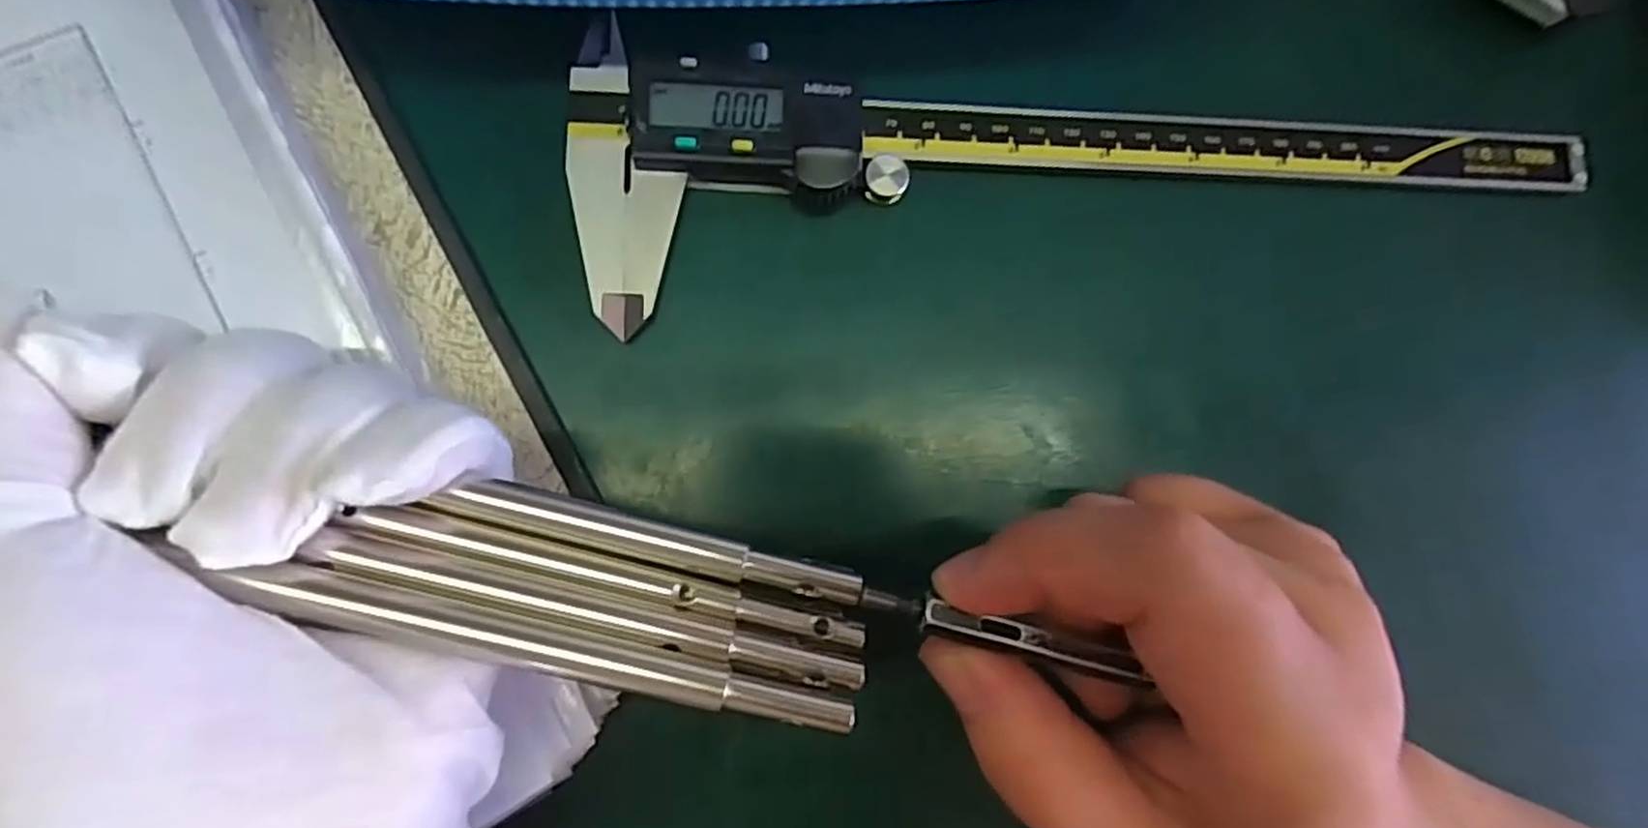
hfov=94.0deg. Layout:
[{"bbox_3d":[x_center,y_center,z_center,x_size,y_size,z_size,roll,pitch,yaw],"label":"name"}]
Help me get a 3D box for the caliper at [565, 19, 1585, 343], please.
[{"bbox_3d":[0.072,-0.071,0.209,0.271,0.015,0.072,-5,84,-7],"label":"caliper"}]

